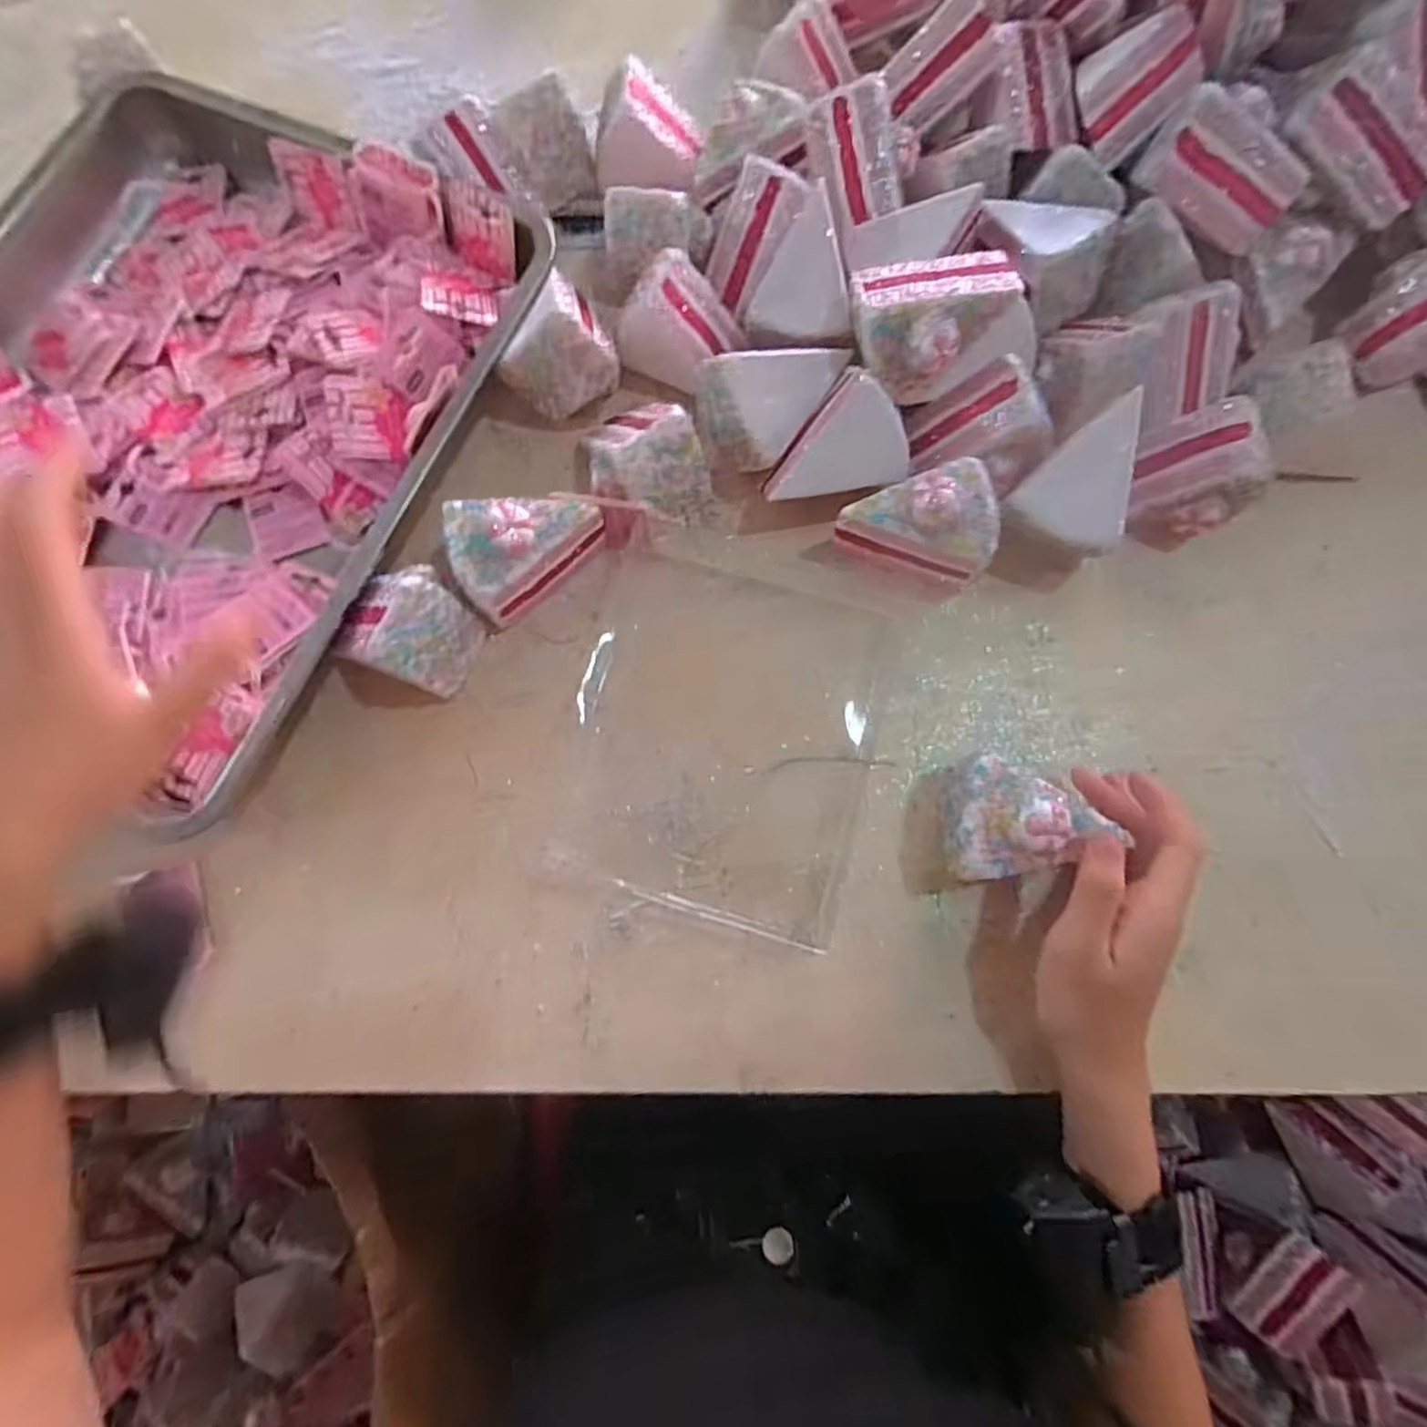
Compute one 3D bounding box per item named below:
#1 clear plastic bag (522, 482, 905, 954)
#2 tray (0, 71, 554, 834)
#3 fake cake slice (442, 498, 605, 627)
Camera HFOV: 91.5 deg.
[{"bbox_3d":[0.005,0.002,0.403,0.177,0.031,0.219,14,76,3],"label":"clear plastic bag"},{"bbox_3d":[-0.345,-0.183,0.432,0.369,0.047,0.433,23,77,6],"label":"tray"},{"bbox_3d":[-0.114,-0.103,0.406,0.087,0.058,0.057,-41,80,-9],"label":"fake cake slice"}]

